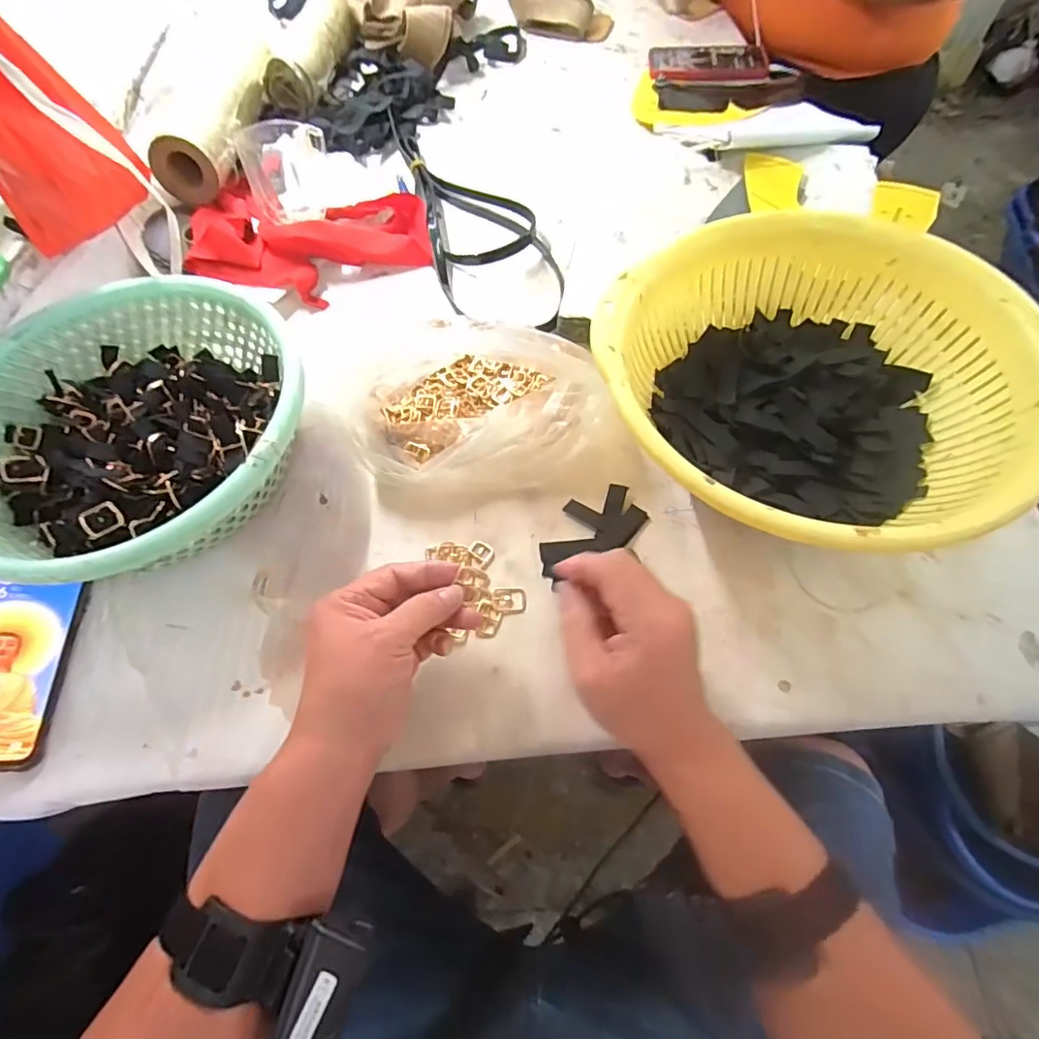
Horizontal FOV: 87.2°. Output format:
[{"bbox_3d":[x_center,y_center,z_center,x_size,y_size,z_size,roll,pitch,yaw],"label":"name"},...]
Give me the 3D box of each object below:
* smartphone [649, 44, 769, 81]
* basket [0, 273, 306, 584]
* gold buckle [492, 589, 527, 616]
[{"bbox_3d":[0.246,-0.595,0.713,0.146,0.013,0.078,2,63,4],"label":"smartphone"},{"bbox_3d":[-0.298,-0.067,0.432,0.257,0.092,0.265,-1,62,3],"label":"basket"},{"bbox_3d":[-0.008,0.058,0.394,0.024,0.004,0.020,-3,62,2],"label":"gold buckle"}]

